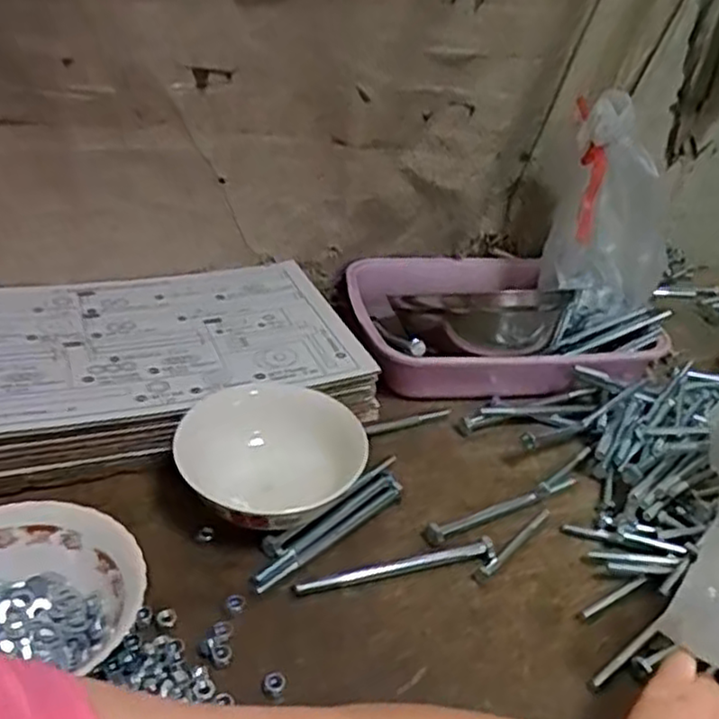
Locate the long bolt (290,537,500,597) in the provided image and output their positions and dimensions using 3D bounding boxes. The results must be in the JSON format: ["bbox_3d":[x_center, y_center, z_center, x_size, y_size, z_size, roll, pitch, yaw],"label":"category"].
[{"bbox_3d":[0.028,0.147,0.511,0.148,0.013,0.016,-6,33,-19],"label":"long bolt"}]

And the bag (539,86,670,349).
[{"bbox_3d":[0.265,-0.149,0.750,0.124,0.207,0.104,16,32,17],"label":"bag"}]

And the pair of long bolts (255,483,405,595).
[{"bbox_3d":[-0.019,0.128,0.526,0.011,0.009,0.143,29,38,34],"label":"pair of long bolts"}]

